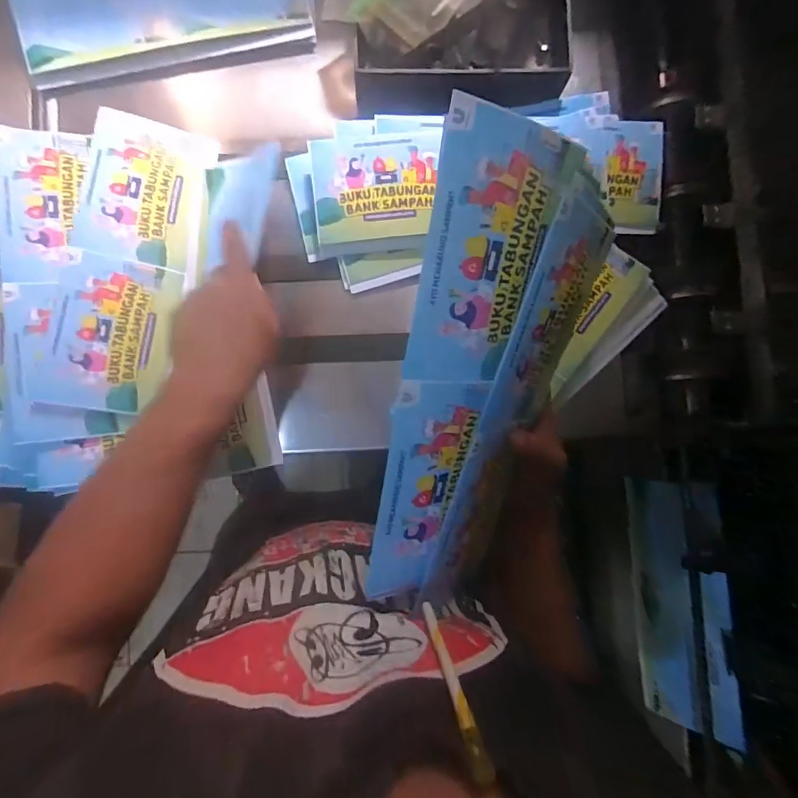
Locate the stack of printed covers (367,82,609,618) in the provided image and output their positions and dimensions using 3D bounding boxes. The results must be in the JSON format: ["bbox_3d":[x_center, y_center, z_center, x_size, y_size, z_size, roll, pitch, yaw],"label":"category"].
[{"bbox_3d":[0.064,0.000,0.329,0.159,0.050,0.334,3,108,-30],"label":"stack of printed covers"}]

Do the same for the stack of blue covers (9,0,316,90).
[{"bbox_3d":[-0.253,-0.432,0.512,0.313,0.021,0.133,-10,87,-4],"label":"stack of blue covers"}]

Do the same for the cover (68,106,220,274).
[{"bbox_3d":[-0.263,-0.217,0.487,0.111,0.007,0.155,9,83,-20],"label":"cover"}]

